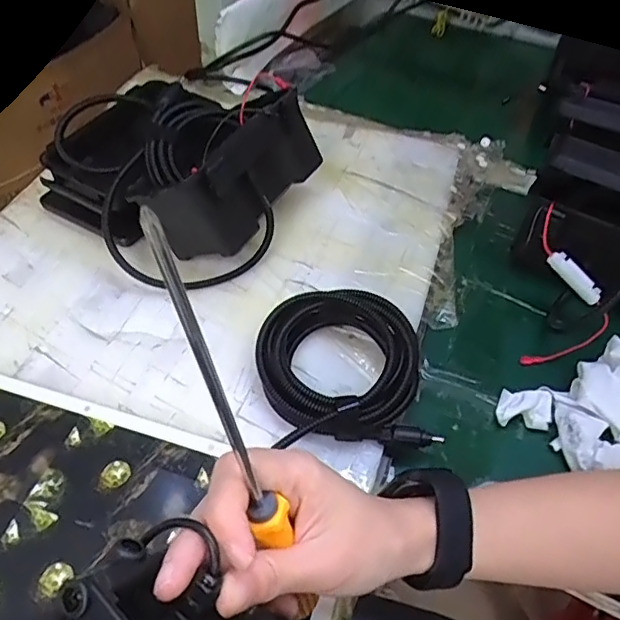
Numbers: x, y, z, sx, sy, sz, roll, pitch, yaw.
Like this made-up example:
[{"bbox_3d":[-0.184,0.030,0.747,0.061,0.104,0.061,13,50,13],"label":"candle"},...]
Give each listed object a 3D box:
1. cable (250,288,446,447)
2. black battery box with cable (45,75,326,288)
[{"bbox_3d":[0.023,0.044,0.445,0.128,0.044,0.120,-4,49,-7],"label":"cable"},{"bbox_3d":[-0.137,-0.140,0.552,0.233,0.117,0.202,28,53,20],"label":"black battery box with cable"}]

